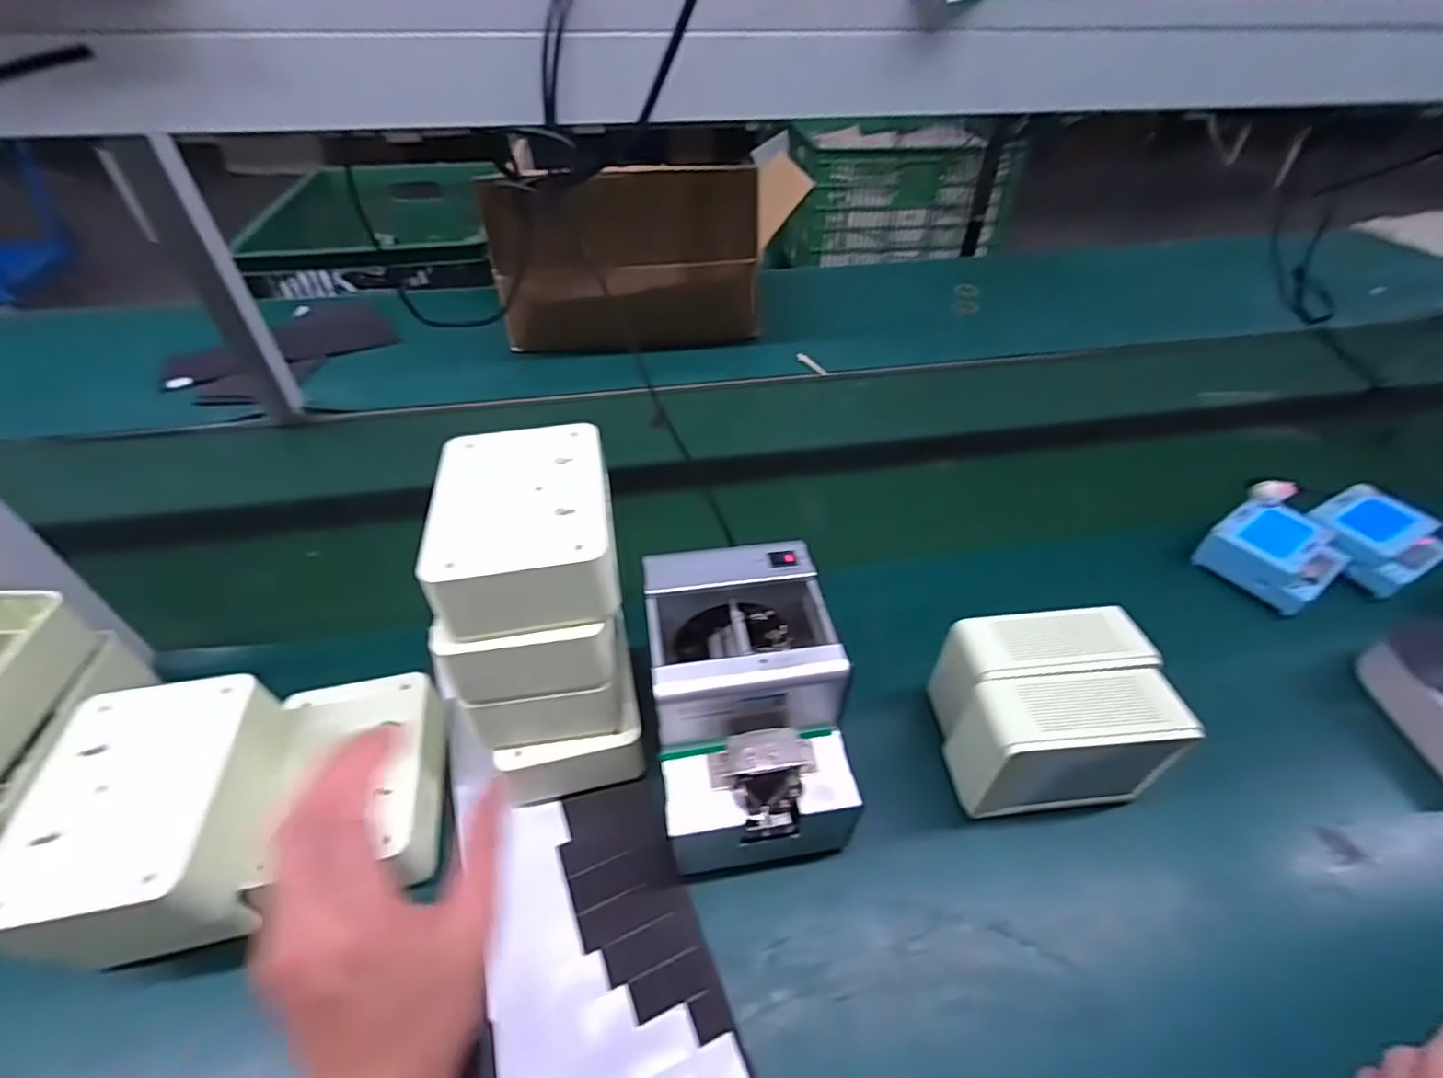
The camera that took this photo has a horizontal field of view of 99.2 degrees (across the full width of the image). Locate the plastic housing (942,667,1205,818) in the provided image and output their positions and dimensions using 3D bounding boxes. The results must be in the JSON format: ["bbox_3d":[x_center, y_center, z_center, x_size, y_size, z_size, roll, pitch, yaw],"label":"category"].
[{"bbox_3d":[0.243,0.148,0.449,0.149,0.099,0.060,-4,44,-4],"label":"plastic housing"}]

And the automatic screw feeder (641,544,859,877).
[{"bbox_3d":[0.016,0.120,0.448,0.121,0.146,0.179,-6,44,-6],"label":"automatic screw feeder"}]

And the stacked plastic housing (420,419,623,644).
[{"bbox_3d":[-0.124,-0.008,0.396,0.105,0.051,0.150,-8,44,-8],"label":"stacked plastic housing"}]

